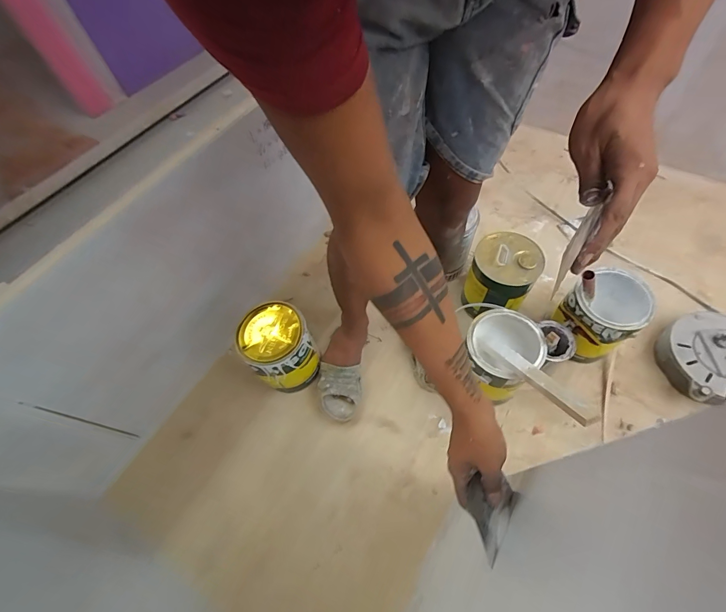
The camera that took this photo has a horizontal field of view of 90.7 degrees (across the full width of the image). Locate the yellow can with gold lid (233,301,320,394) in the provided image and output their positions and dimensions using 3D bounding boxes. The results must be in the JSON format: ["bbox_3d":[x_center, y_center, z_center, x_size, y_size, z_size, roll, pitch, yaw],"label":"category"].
[{"bbox_3d":[-0.203,0.114,0.904,0.153,0.229,0.150,-2,60,3],"label":"yellow can with gold lid"}]

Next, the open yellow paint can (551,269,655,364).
[{"bbox_3d":[0.579,0.037,0.898,0.177,0.204,0.153,-28,62,-12],"label":"open yellow paint can"}]

